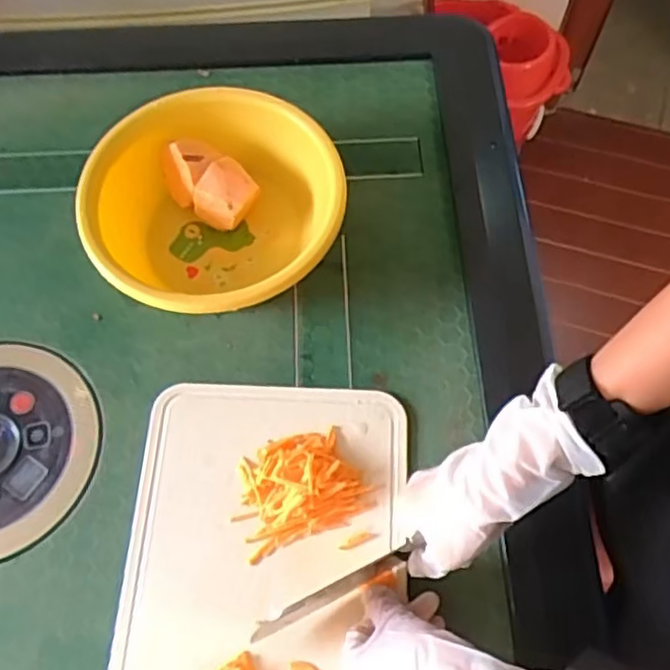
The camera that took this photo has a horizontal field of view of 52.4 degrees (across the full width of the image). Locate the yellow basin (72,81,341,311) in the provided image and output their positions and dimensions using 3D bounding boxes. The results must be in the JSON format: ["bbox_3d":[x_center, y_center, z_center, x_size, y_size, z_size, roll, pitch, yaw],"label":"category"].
[{"bbox_3d":[-0.109,-0.110,0.609,0.198,0.089,0.215,0,65,1],"label":"yellow basin"}]

